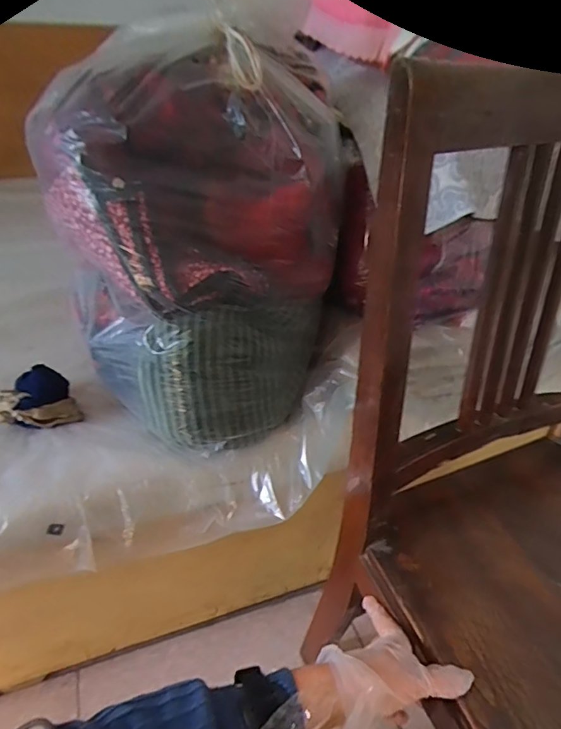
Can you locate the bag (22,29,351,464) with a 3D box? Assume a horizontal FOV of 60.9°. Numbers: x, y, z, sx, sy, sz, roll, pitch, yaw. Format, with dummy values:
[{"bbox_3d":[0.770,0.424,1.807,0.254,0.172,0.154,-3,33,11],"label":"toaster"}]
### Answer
[{"bbox_3d":[-0.099,-0.167,0.634,0.283,0.433,0.317,24,41,25],"label":"bag"}]

